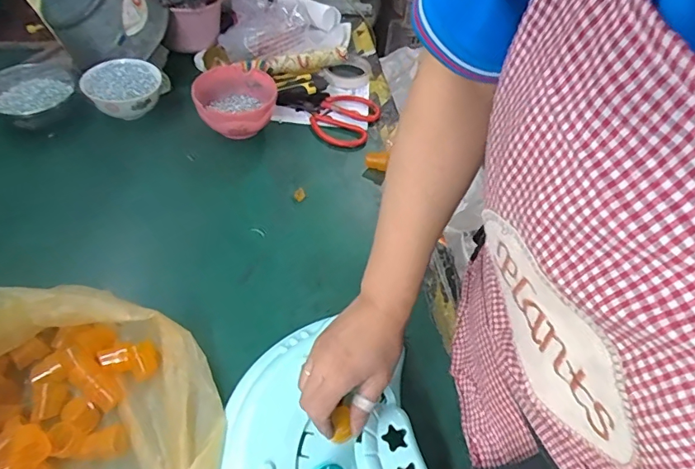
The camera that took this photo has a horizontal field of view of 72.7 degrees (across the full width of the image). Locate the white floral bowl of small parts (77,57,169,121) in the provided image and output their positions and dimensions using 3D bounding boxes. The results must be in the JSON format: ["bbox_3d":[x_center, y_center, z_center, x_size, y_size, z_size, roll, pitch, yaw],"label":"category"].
[{"bbox_3d":[-0.317,-0.207,0.692,0.118,0.053,0.099,-17,54,-18],"label":"white floral bowl of small parts"}]

